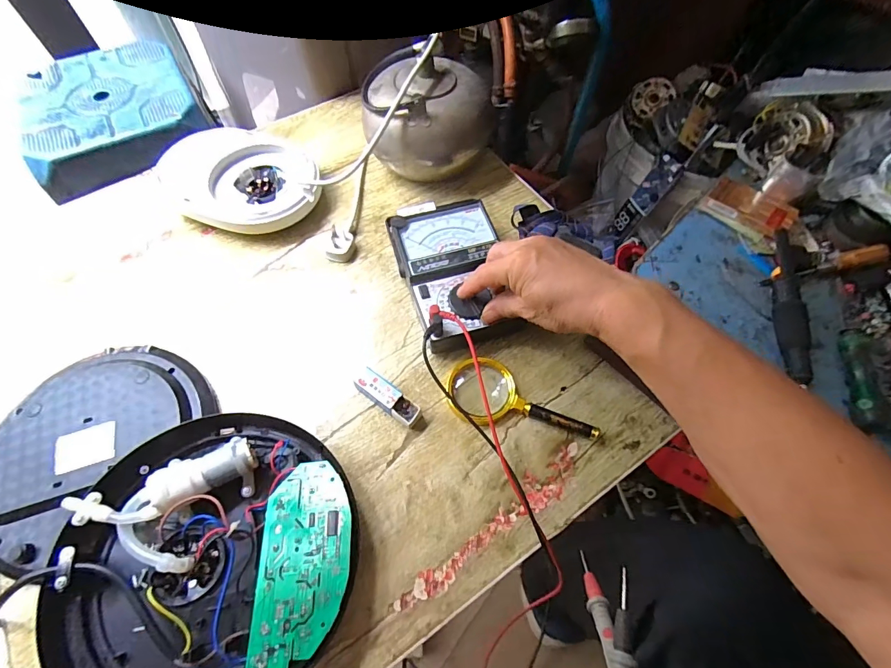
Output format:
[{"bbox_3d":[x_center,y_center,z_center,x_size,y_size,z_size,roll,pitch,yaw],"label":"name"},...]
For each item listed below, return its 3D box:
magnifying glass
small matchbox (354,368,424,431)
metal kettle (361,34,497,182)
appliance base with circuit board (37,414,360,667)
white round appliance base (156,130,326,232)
[{"bbox_3d":[0.073,0.071,0.414,0.147,0.016,0.063,20,64,10],"label":"magnifying glass"},{"bbox_3d":[-0.057,0.064,0.415,0.071,0.021,0.024,33,67,16],"label":"small matchbox"},{"bbox_3d":[-0.022,-0.286,0.546,0.157,0.123,0.152,-3,63,-3],"label":"metal kettle"},{"bbox_3d":[-0.180,0.175,0.333,0.213,0.064,0.210,0,62,0],"label":"appliance base with circuit board"},{"bbox_3d":[-0.262,-0.197,0.545,0.198,0.044,0.164,38,68,18],"label":"white round appliance base"}]

